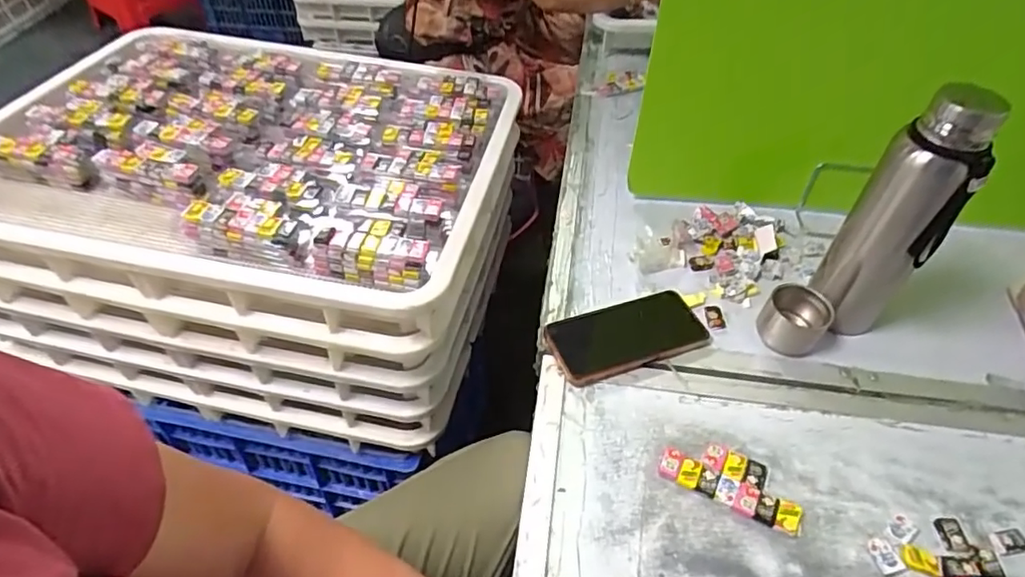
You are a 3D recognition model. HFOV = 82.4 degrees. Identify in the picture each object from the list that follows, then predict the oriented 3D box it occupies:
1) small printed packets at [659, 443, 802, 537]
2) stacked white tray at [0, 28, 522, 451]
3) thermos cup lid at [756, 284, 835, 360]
[{"bbox_3d":[0.195,0.169,0.520,0.120,0.012,0.054,23,51,20],"label":"small printed packets"},{"bbox_3d":[-0.328,-0.104,0.814,0.604,0.279,0.465,9,47,8],"label":"stacked white tray"},{"bbox_3d":[0.297,0.033,0.616,0.063,0.051,0.054,28,53,23],"label":"thermos cup lid"}]

